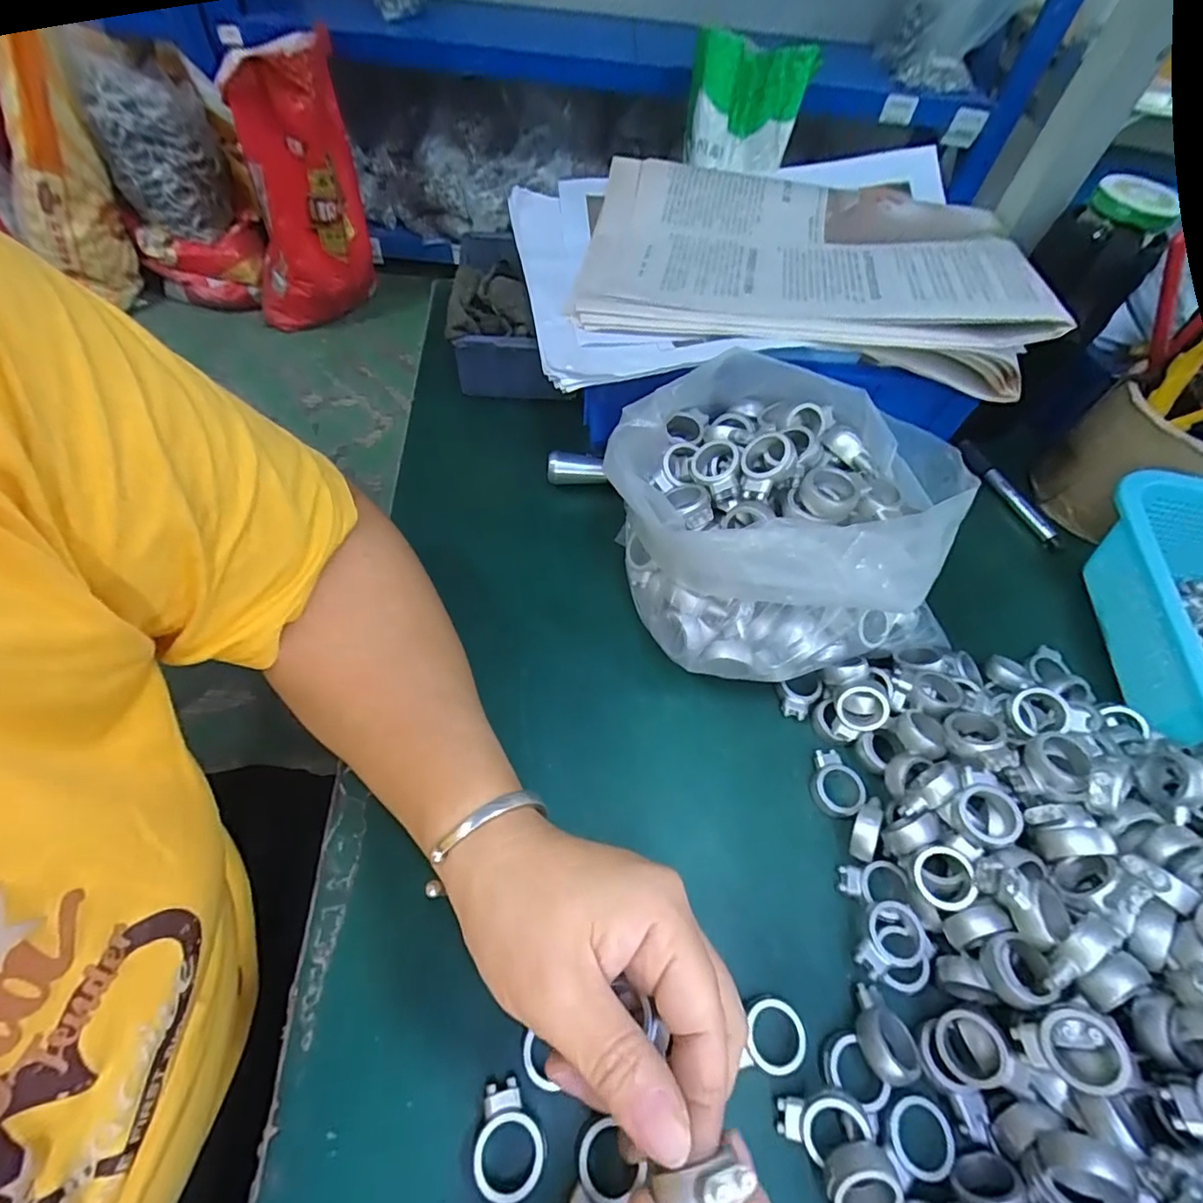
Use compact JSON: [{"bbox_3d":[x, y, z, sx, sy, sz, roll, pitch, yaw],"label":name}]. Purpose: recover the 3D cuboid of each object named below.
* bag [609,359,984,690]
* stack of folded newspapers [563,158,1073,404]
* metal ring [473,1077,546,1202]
[{"bbox_3d":[0.095,-0.041,0.319,0.159,0.119,0.158,-17,60,-16],"label":"bag"},{"bbox_3d":[0.129,-0.230,0.372,0.271,0.034,0.184,12,57,2],"label":"stack of folded newspapers"},{"bbox_3d":[-0.035,0.203,0.216,0.026,0.006,0.034,-3,57,-8],"label":"metal ring"}]

